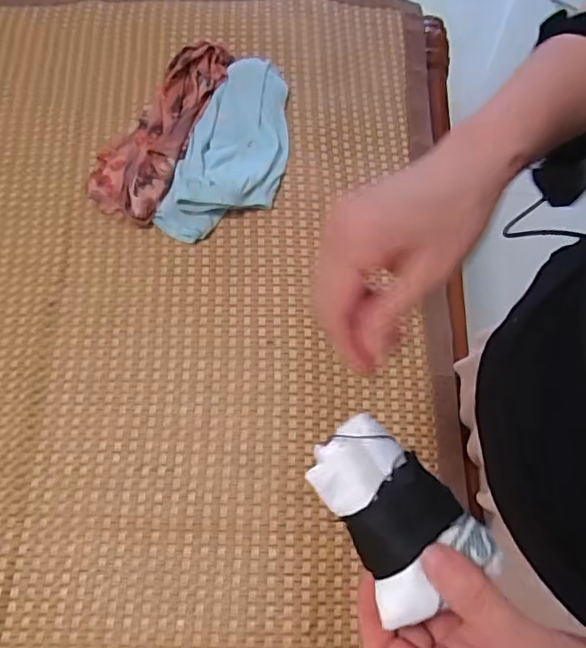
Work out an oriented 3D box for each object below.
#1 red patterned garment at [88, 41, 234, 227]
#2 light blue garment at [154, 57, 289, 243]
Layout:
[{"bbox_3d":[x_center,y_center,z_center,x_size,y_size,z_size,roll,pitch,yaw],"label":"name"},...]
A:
[{"bbox_3d":[-0.191,-0.280,0.824,0.118,0.069,0.287,20,70,9],"label":"red patterned garment"},{"bbox_3d":[-0.073,-0.241,0.817,0.129,0.048,0.290,19,70,9],"label":"light blue garment"}]

